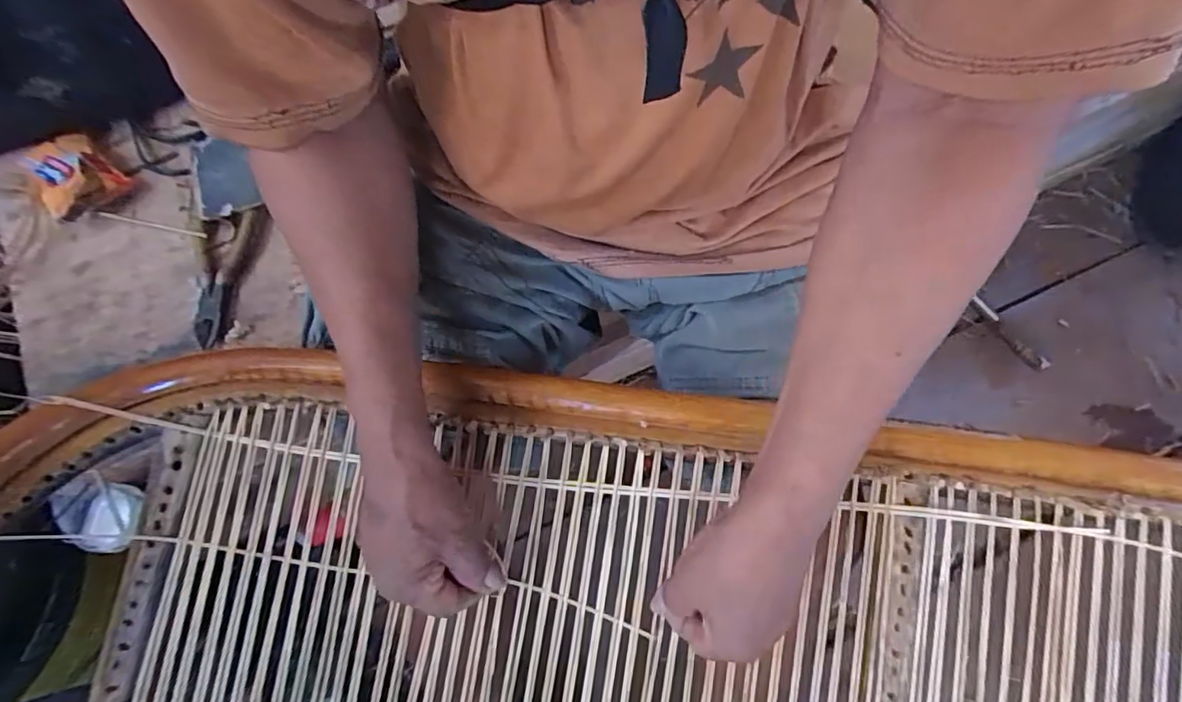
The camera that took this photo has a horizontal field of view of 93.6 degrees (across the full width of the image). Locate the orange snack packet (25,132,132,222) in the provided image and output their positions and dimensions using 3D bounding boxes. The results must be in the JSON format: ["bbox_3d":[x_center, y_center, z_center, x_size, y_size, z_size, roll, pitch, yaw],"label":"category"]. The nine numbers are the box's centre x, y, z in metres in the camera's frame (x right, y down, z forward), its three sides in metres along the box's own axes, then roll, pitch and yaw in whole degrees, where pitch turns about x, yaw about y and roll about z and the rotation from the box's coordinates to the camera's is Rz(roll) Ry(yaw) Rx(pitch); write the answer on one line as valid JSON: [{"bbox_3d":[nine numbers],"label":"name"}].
[{"bbox_3d":[-0.503,-0.171,0.538,0.092,0.018,0.066,41,72,15],"label":"orange snack packet"}]

